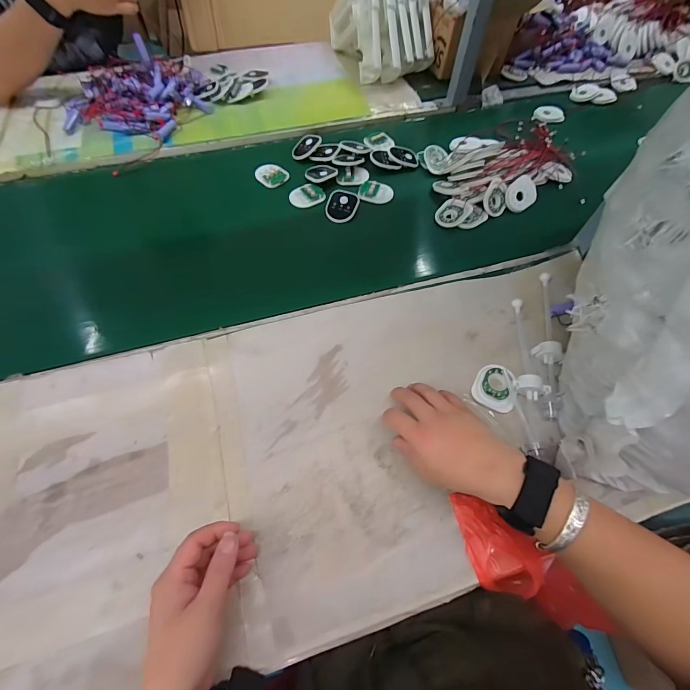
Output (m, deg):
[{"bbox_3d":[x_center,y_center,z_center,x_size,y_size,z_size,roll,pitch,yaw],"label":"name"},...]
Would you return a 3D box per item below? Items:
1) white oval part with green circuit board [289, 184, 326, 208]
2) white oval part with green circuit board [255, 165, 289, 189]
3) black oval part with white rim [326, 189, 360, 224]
[{"bbox_3d":[-0.064,-0.252,0.579,0.057,0.011,0.042,-18,63,-11],"label":"white oval part with green circuit board"},{"bbox_3d":[-0.129,-0.299,0.601,0.049,0.009,0.052,-39,68,-20],"label":"white oval part with green circuit board"},{"bbox_3d":[-0.005,-0.228,0.562,0.050,0.008,0.057,19,79,9],"label":"black oval part with white rim"}]

